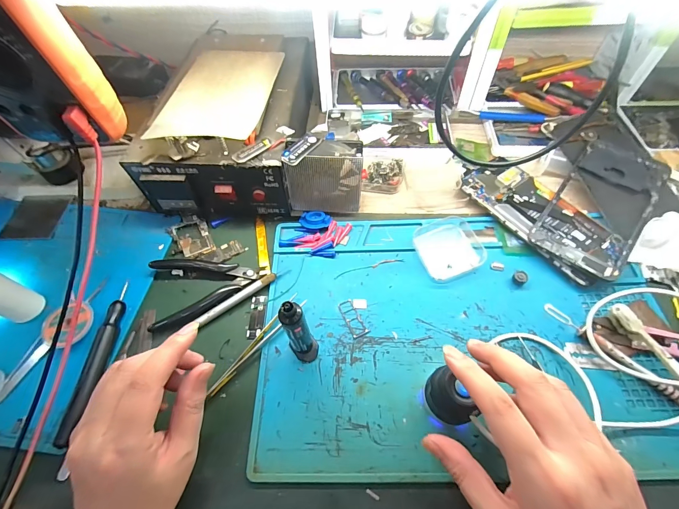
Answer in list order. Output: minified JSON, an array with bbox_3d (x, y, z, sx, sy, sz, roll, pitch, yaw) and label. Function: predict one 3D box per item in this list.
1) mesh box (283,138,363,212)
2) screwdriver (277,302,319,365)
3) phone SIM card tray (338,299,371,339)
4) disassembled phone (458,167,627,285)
[{"bbox_3d":[-0.015,-0.084,0.351,0.078,0.082,0.032,1,60,3],"label":"mesh box"},{"bbox_3d":[-0.032,0.066,0.259,0.021,0.092,0.022,-1,60,2],"label":"screwdriver"},{"bbox_3d":[0.013,0.062,0.312,0.017,0.004,0.040,-26,62,-12],"label":"phone SIM card tray"},{"bbox_3d":[0.222,-0.044,0.358,0.077,0.017,0.175,-32,64,-15],"label":"disassembled phone"}]

